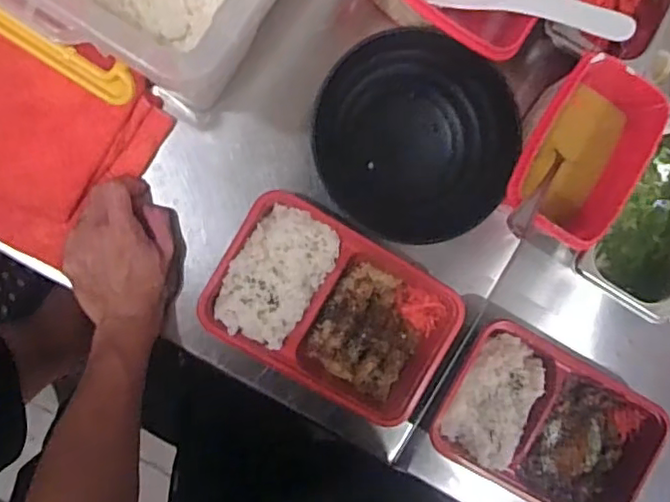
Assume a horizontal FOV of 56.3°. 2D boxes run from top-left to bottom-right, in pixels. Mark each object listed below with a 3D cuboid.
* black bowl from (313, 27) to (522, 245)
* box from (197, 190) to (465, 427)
[{"bbox_3d":[0.073,-0.104,0.582,0.178,0.058,0.180,0,93,-9],"label":"black bowl"},{"bbox_3d":[0.000,0.054,0.578,0.223,0.039,0.143,30,88,-9],"label":"box"}]

